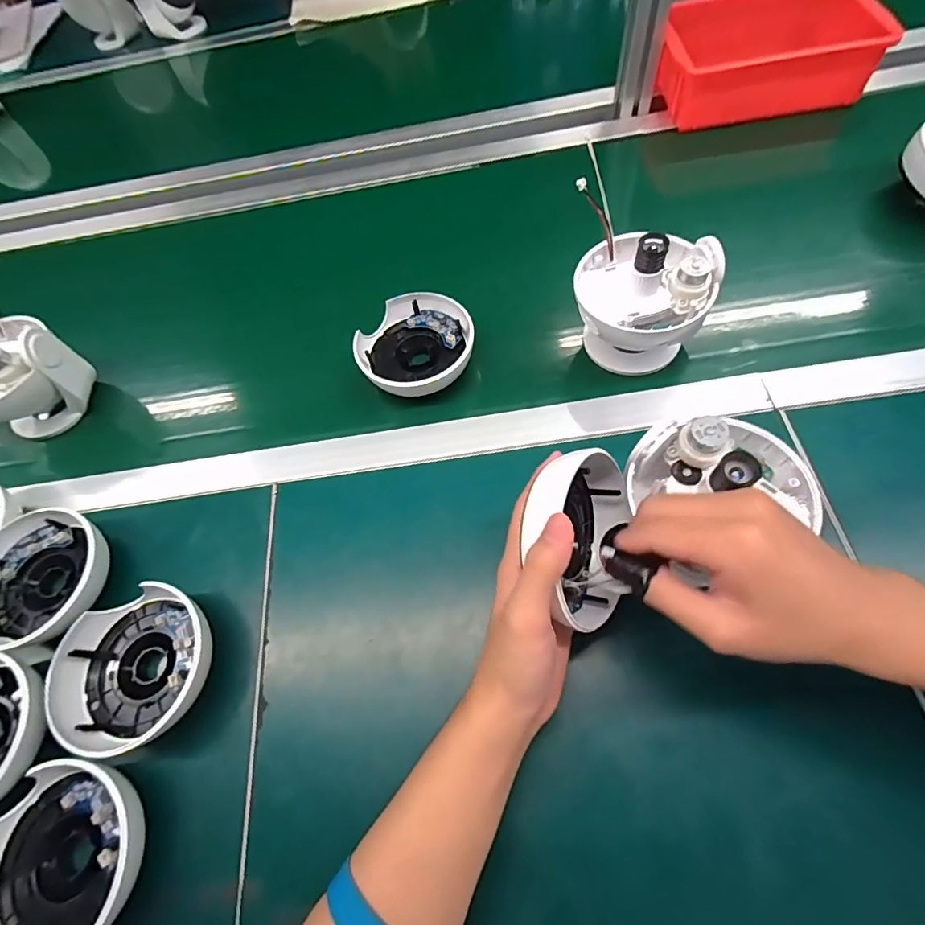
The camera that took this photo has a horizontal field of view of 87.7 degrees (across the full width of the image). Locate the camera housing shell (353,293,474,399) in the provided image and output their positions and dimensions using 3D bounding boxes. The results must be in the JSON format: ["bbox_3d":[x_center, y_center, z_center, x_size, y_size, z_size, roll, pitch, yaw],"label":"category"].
[{"bbox_3d":[-0.048,-0.117,0.490,0.112,0.038,0.111,-36,70,-16],"label":"camera housing shell"}]

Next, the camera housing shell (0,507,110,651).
[{"bbox_3d":[-0.371,0.100,0.417,0.114,0.030,0.115,0,65,-1],"label":"camera housing shell"}]

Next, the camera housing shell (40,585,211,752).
[{"bbox_3d":[-0.254,0.159,0.373,0.120,0.042,0.110,0,65,-1],"label":"camera housing shell"}]

